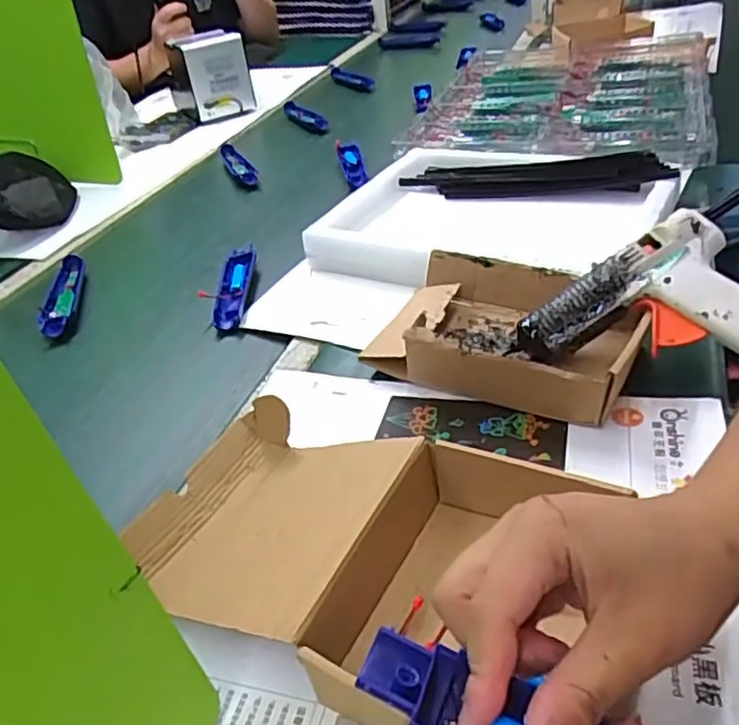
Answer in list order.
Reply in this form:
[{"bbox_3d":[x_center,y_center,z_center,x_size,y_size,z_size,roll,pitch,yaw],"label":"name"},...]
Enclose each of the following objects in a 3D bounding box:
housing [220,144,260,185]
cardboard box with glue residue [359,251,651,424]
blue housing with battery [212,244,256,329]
[{"bbox_3d":[-0.218,-0.330,1.102,0.035,0.023,0.173,-19,37,-16],"label":"housing"},{"bbox_3d":[0.118,-0.027,0.582,0.218,0.059,0.155,16,41,28],"label":"cardboard box with glue residue"},{"bbox_3d":[-0.155,-0.085,0.766,0.036,0.033,0.155,-5,36,2],"label":"blue housing with battery"}]

